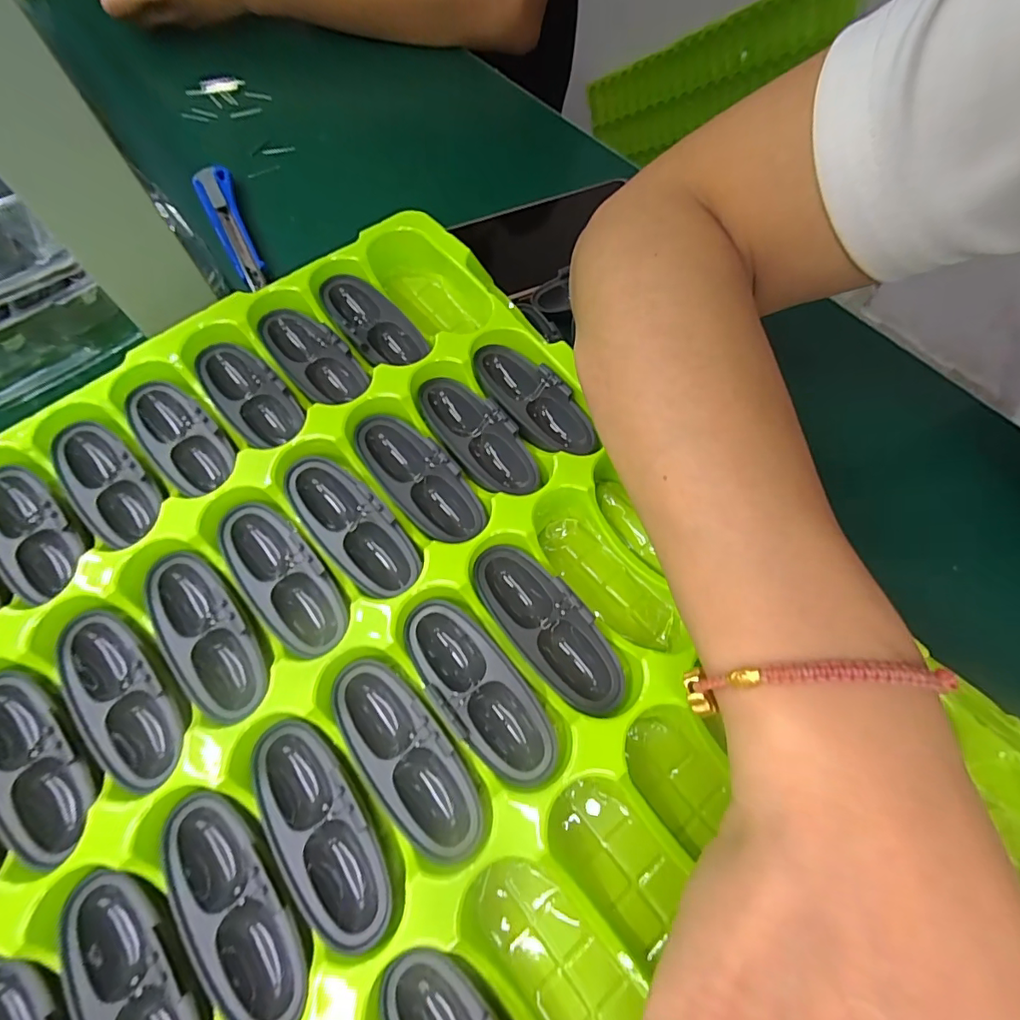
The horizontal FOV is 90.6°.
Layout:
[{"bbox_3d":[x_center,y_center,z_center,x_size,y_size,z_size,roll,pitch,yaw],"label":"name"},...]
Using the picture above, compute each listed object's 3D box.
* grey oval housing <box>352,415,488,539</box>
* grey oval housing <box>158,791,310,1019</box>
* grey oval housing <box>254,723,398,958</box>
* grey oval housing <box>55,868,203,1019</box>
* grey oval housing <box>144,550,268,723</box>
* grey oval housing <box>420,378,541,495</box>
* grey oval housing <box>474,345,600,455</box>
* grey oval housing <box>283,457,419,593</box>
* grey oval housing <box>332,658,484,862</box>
[{"bbox_3d":[-0.036,-0.012,0.201,0.028,0.011,0.064,-42,72,-17],"label":"grey oval housing"},{"bbox_3d":[-0.081,0.116,0.147,0.031,0.011,0.065,-36,70,-15],"label":"grey oval housing"},{"bbox_3d":[-0.059,0.097,0.155,0.032,0.012,0.065,-33,70,-14],"label":"grey oval housing"},{"bbox_3d":[-0.105,0.133,0.139,0.029,0.010,0.065,-38,71,-16],"label":"grey oval housing"},{"bbox_3d":[-0.107,0.043,0.176,0.028,0.012,0.065,-35,70,-14],"label":"grey oval housing"},{"bbox_3d":[-0.014,-0.030,0.210,0.030,0.011,0.066,-34,70,-14],"label":"grey oval housing"},{"bbox_3d":[0.010,-0.047,0.219,0.029,0.011,0.067,-34,70,-14],"label":"grey oval housing"},{"bbox_3d":[-0.061,0.006,0.193,0.028,0.014,0.061,-39,71,-16],"label":"grey oval housing"},{"bbox_3d":[-0.035,0.078,0.162,0.028,0.011,0.066,-38,71,-15],"label":"grey oval housing"}]

